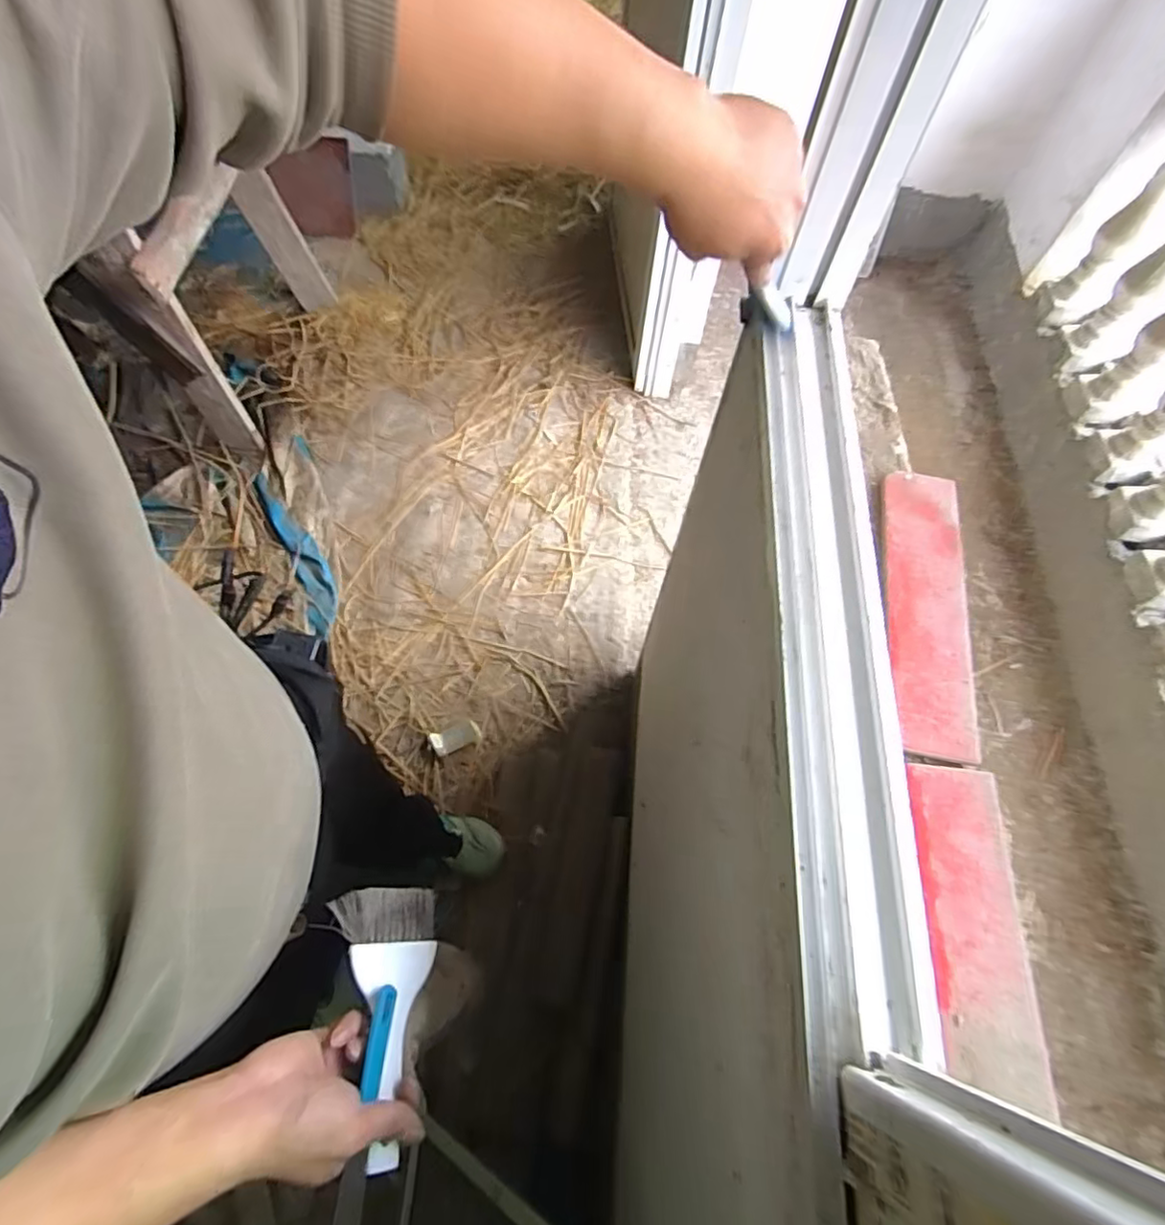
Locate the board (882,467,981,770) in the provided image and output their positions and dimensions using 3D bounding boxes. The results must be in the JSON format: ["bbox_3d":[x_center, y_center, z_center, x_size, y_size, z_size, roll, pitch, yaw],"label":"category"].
[{"bbox_3d":[0.259,-0.009,0.449,0.061,0.008,0.233,10,65,2],"label":"board"}]

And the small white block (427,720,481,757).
[{"bbox_3d":[-0.297,0.296,1.399,0.113,0.027,0.058,-20,68,-12],"label":"small white block"}]

